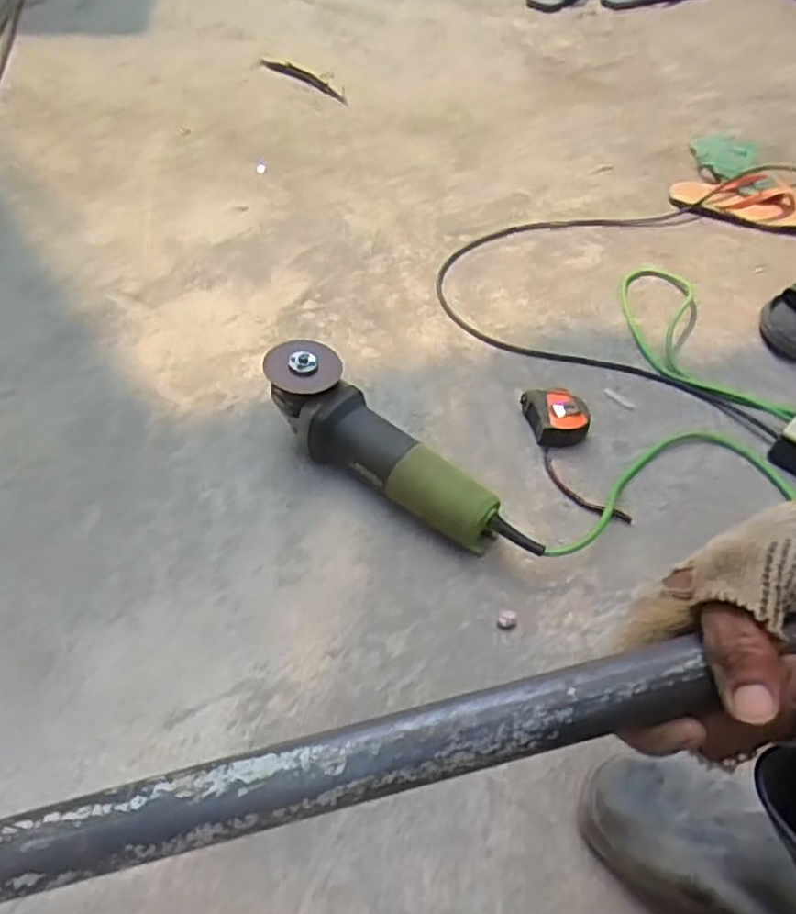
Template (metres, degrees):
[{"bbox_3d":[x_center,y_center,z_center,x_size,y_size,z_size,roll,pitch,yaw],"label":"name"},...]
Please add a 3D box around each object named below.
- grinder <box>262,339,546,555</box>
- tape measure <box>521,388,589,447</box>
[{"bbox_3d":[0.002,-0.002,0.698,0.315,0.101,0.071,30,54,21],"label":"grinder"},{"bbox_3d":[0.174,-0.045,0.789,0.058,0.031,0.066,-7,50,-9],"label":"tape measure"}]

